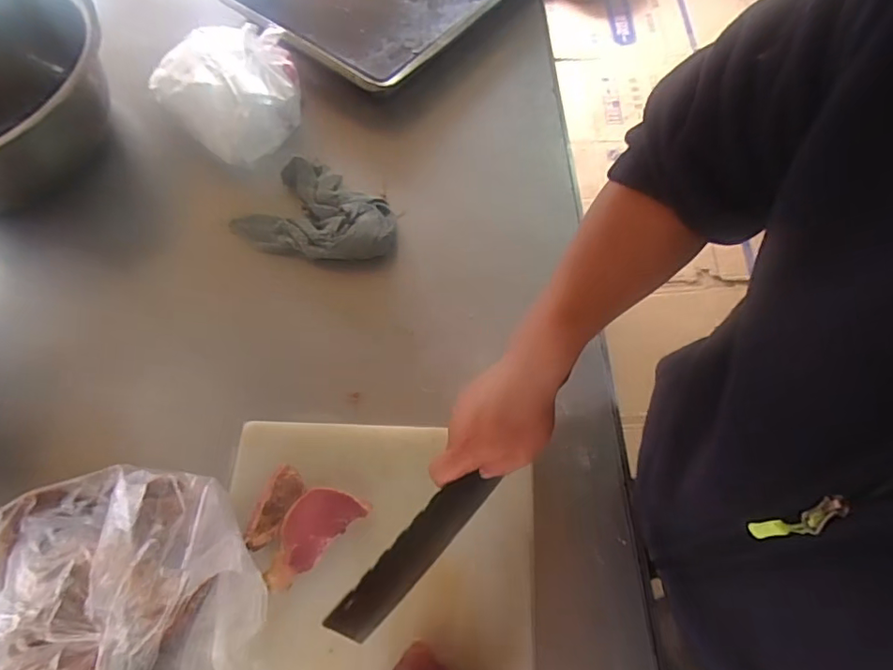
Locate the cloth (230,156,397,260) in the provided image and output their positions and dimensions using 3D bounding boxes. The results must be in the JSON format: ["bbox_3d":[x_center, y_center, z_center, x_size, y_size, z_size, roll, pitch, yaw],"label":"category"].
[{"bbox_3d":[-0.165,-0.157,0.716,0.201,0.037,0.137,27,70,14],"label":"cloth"}]

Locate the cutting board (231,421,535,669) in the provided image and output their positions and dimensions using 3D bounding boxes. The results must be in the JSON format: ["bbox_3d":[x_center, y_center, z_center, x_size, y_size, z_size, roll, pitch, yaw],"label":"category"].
[{"bbox_3d":[-0.072,0.304,0.499,0.300,0.037,0.444,2,66,3],"label":"cutting board"}]

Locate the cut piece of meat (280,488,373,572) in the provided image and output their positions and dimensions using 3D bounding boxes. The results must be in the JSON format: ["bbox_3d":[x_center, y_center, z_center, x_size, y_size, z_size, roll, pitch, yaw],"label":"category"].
[{"bbox_3d":[-0.127,0.180,0.532,0.087,0.018,0.057,-41,70,-14],"label":"cut piece of meat"}]

